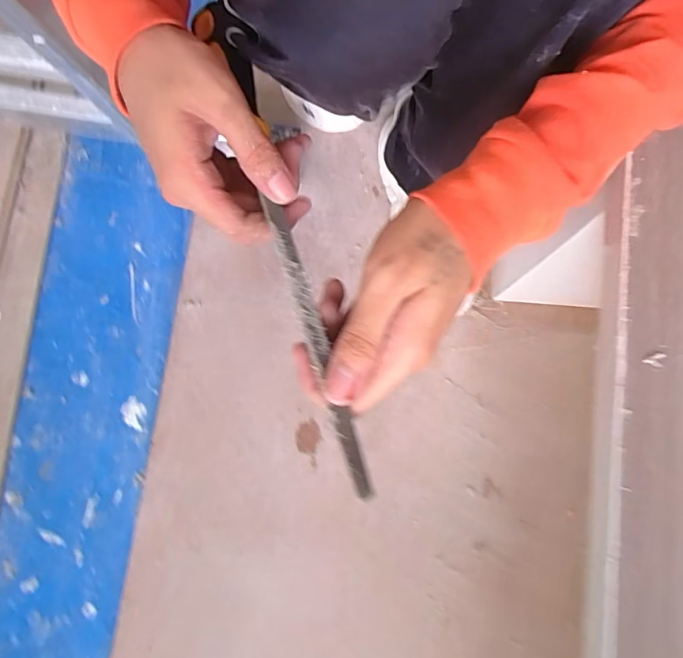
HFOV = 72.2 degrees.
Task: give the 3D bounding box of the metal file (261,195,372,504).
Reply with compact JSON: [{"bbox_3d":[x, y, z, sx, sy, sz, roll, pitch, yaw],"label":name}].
[{"bbox_3d":[-0.013,0.002,0.224,0.009,0.008,0.154,-18,71,-3],"label":"metal file"}]

